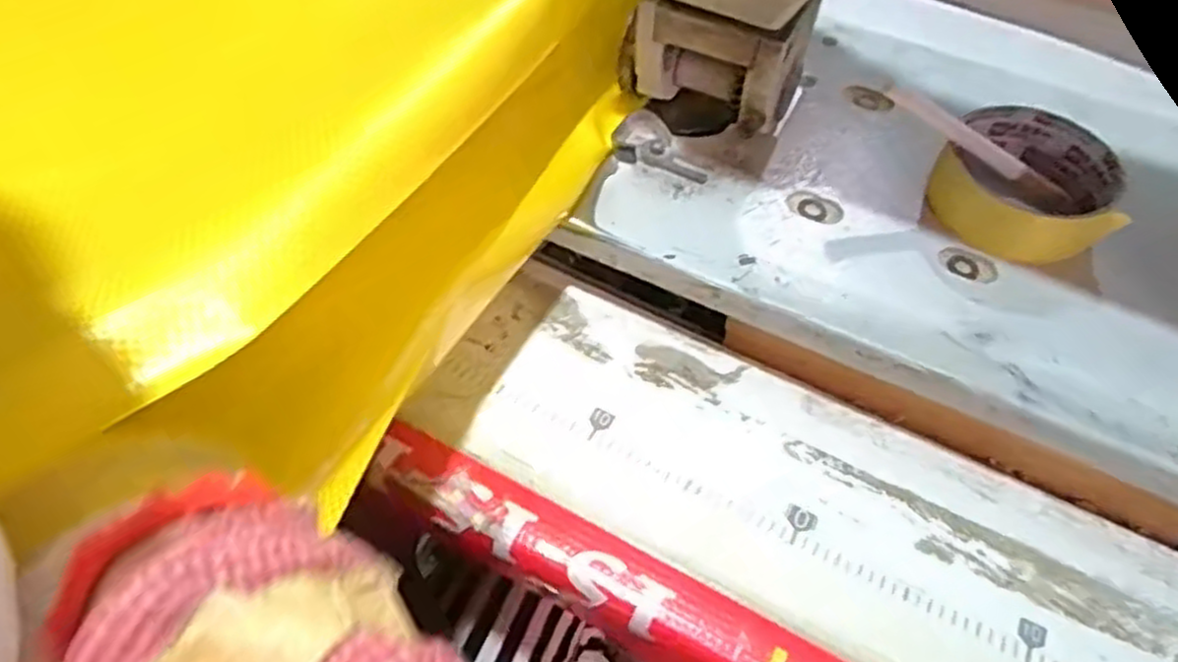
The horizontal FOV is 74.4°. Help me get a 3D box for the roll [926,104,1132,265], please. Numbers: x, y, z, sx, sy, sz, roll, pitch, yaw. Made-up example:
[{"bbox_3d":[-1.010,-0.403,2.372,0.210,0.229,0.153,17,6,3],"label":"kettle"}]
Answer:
[{"bbox_3d":[0.212,-0.071,0.380,0.080,0.033,0.080,1,54,-1],"label":"roll"}]

